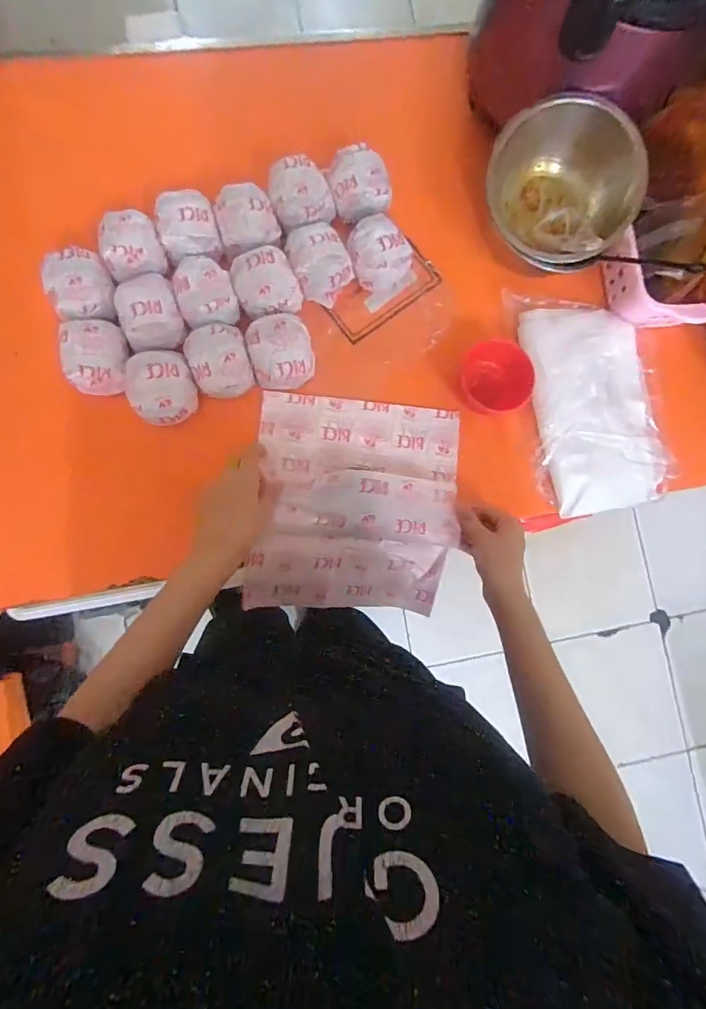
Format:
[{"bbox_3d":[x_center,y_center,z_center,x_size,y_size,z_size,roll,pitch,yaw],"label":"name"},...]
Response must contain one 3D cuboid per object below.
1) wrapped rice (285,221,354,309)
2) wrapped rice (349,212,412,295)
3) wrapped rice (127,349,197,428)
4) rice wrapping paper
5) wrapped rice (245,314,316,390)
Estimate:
[{"bbox_3d":[-0.043,-0.293,0.560,0.067,0.058,0.086,-36,88,-7],"label":"wrapped rice"},{"bbox_3d":[0.027,-0.304,0.575,0.066,0.062,0.080,-28,87,-6],"label":"wrapped rice"},{"bbox_3d":[-0.215,-0.128,0.524,0.070,0.040,0.075,0,85,-4],"label":"wrapped rice"},{"bbox_3d":[0.002,0.000,0.572,0.239,0.092,0.258,6,84,-4],"label":"rice wrapping paper"},{"bbox_3d":[-0.086,-0.180,0.556,0.074,0.058,0.083,-14,86,-6],"label":"wrapped rice"}]

